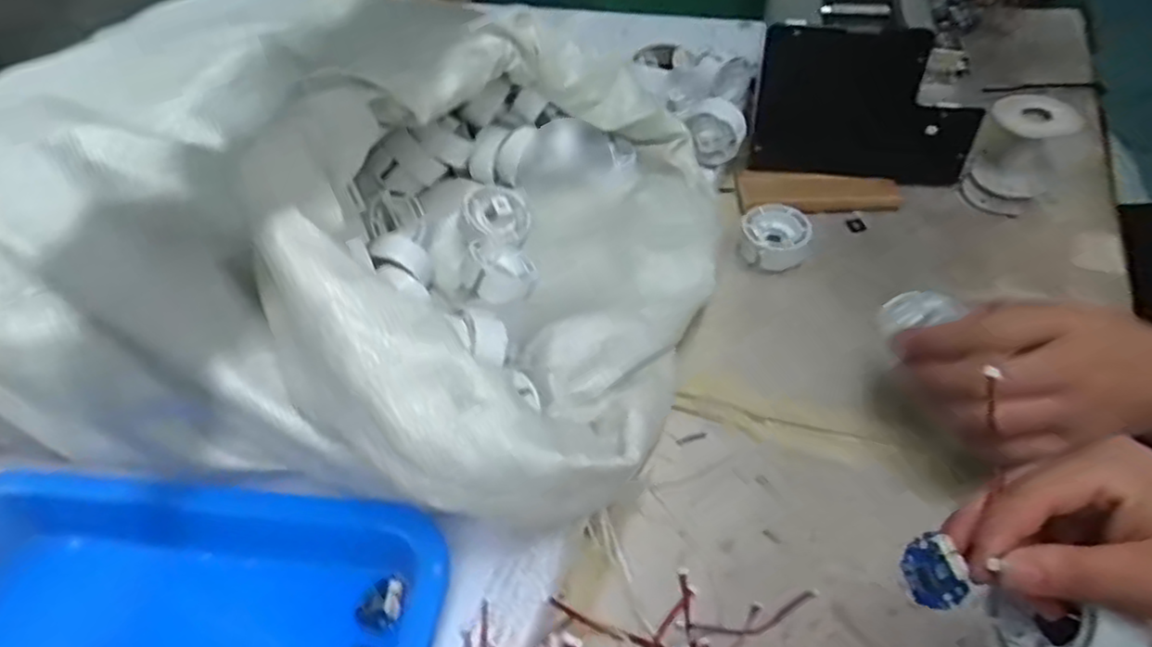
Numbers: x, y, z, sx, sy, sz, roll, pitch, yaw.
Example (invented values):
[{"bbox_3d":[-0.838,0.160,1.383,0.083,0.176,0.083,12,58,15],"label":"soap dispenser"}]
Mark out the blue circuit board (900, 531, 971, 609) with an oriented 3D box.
[{"bbox_3d":[0.138,0.097,0.280,0.021,0.004,0.029,-30,87,16],"label":"blue circuit board"}]

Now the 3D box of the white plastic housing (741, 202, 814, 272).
[{"bbox_3d":[0.163,-0.071,0.589,0.054,0.030,0.047,4,49,10],"label":"white plastic housing"}]

